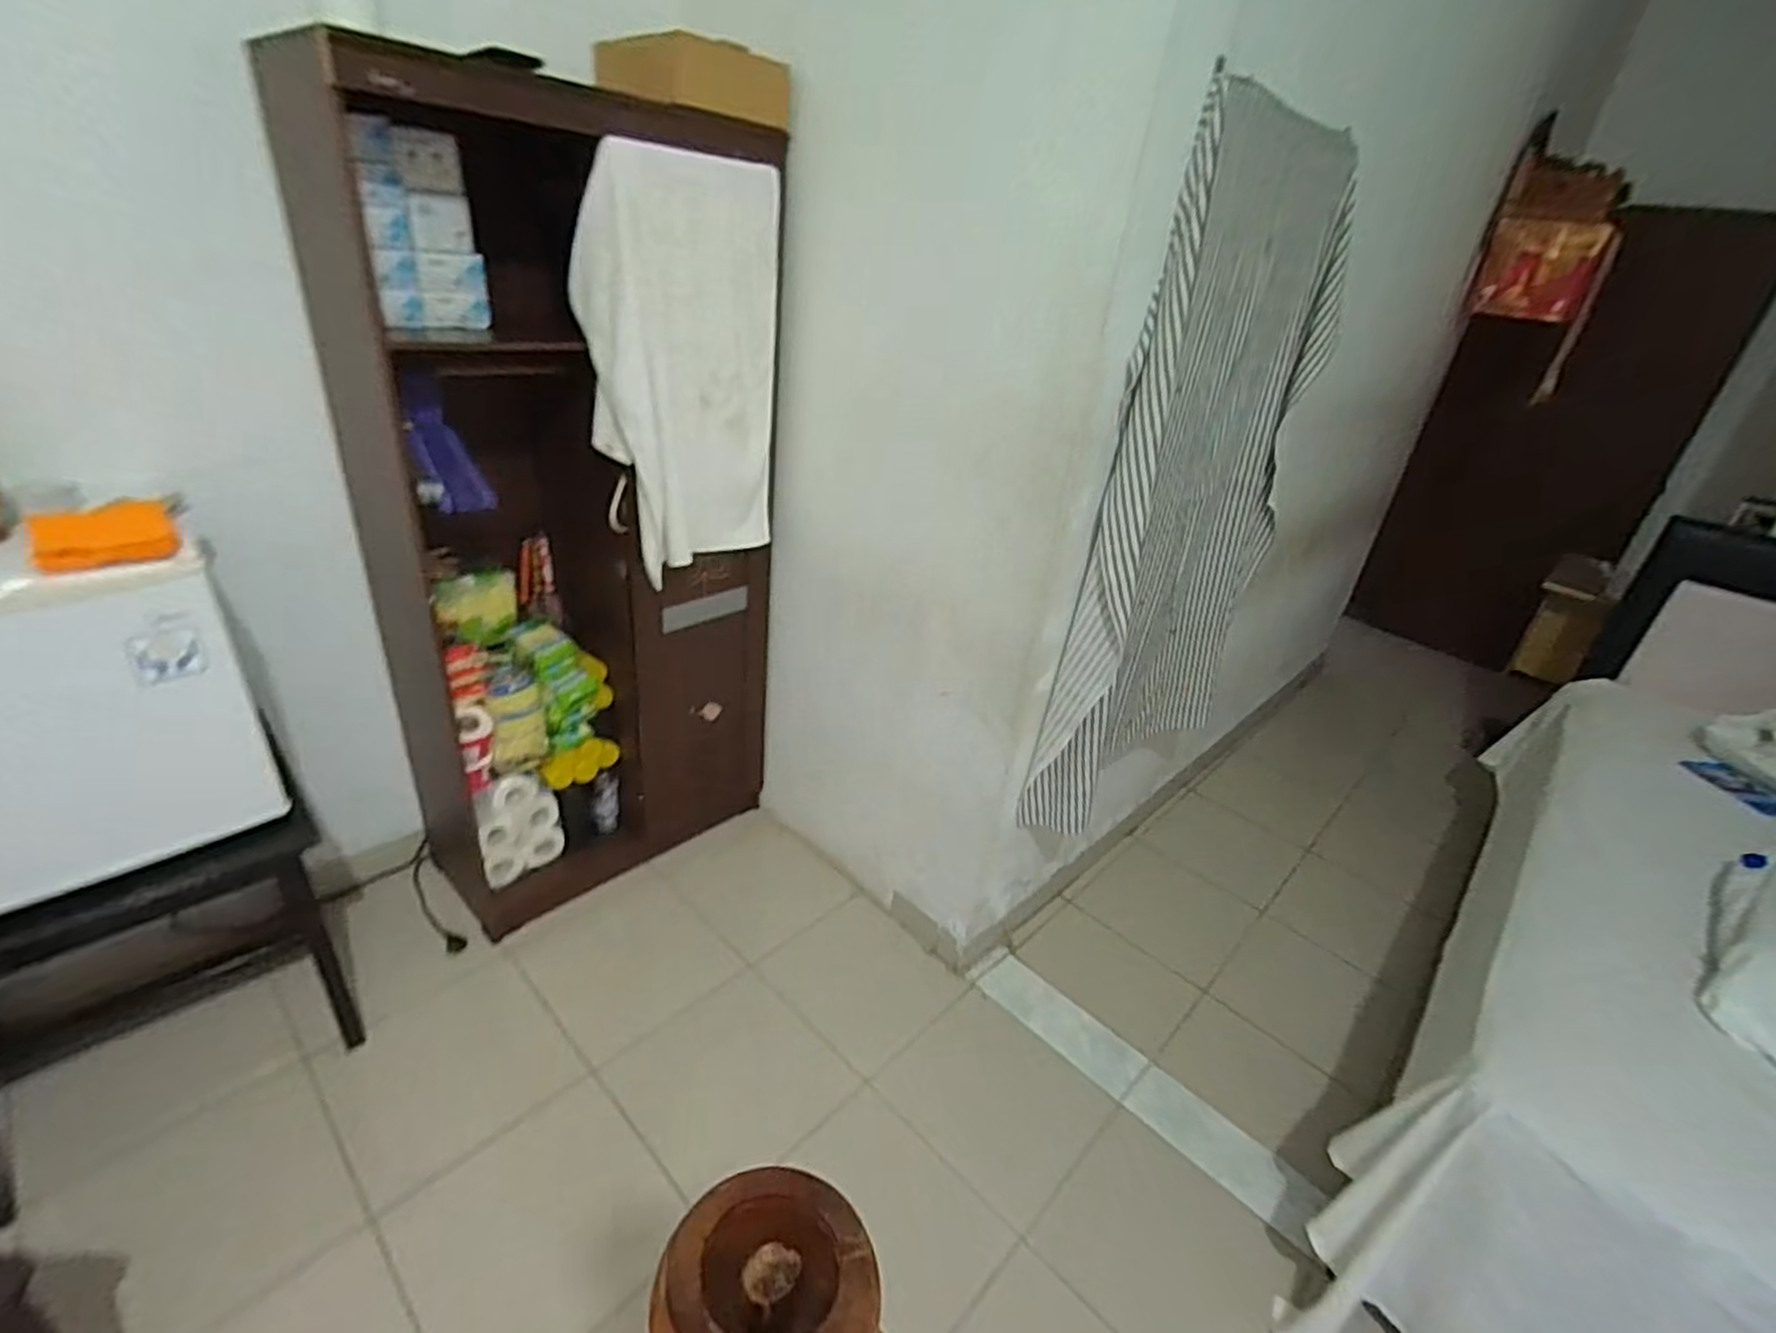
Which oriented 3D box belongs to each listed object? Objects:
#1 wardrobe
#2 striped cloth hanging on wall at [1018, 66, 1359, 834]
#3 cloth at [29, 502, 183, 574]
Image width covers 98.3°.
[{"bbox_3d":[-0.685,-0.294,1.702,0.534,1.574,0.724,26,34,29],"label":"wardrobe"},{"bbox_3d":[0.599,-0.303,1.533,0.616,1.337,0.118,-18,35,-40],"label":"striped cloth hanging on wall"},{"bbox_3d":[-1.121,-0.191,1.098,0.177,0.040,0.153,30,36,35],"label":"cloth"}]

